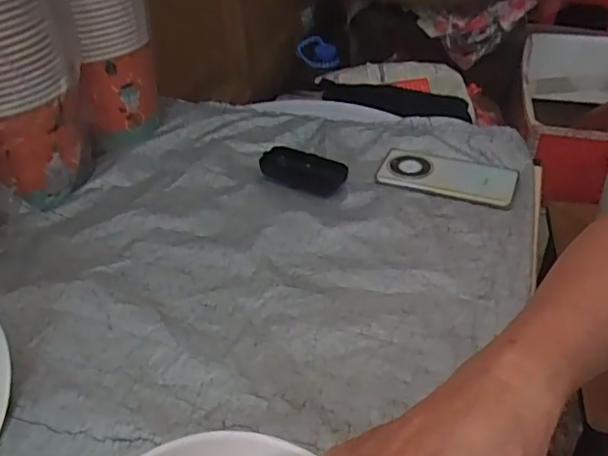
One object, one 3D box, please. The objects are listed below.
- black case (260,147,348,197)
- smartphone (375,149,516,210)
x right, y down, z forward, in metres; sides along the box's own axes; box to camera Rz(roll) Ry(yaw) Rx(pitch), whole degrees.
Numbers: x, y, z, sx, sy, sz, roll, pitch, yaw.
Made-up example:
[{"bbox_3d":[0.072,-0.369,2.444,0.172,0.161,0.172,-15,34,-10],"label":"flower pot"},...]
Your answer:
[{"bbox_3d":[-0.001,-0.073,0.685,0.108,0.016,0.060,19,44,23],"label":"black case"},{"bbox_3d":[0.174,-0.064,0.683,0.162,0.010,0.086,14,42,19],"label":"smartphone"}]

